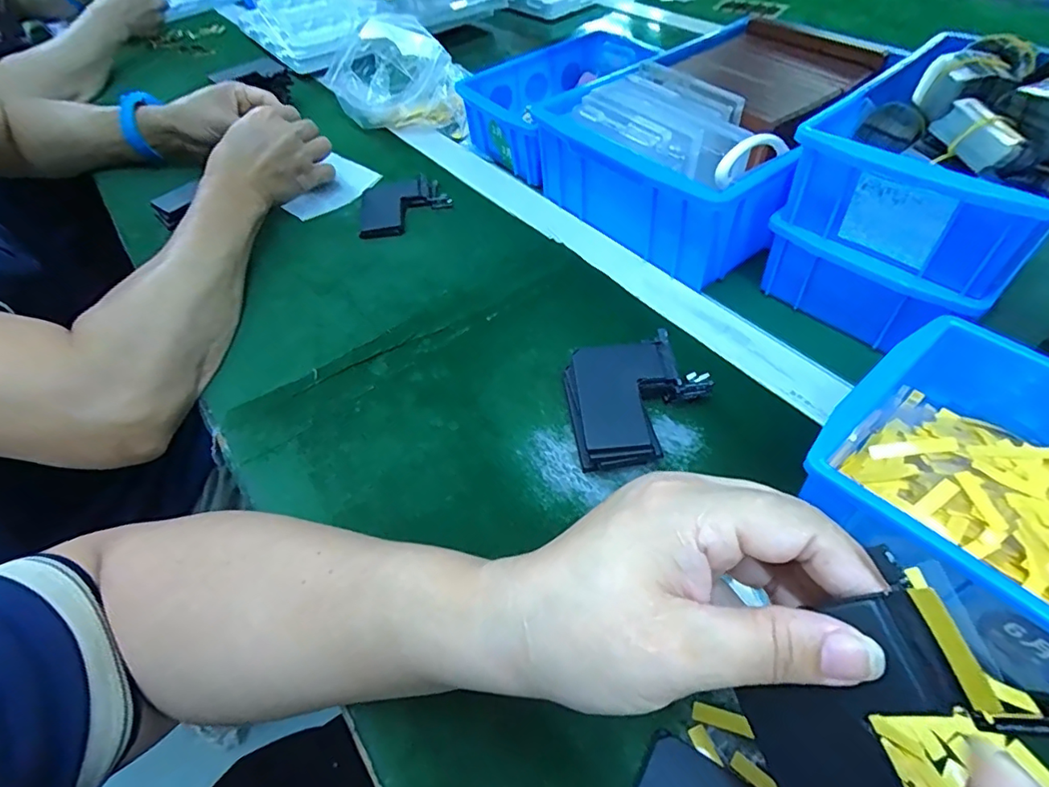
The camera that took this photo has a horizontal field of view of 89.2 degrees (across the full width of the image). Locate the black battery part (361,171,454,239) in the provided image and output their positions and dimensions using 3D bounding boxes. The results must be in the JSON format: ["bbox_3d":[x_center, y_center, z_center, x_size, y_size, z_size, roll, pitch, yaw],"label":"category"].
[{"bbox_3d":[-0.113,-0.180,0.503,0.084,0.005,0.095,-11,51,-3],"label":"black battery part"}]

